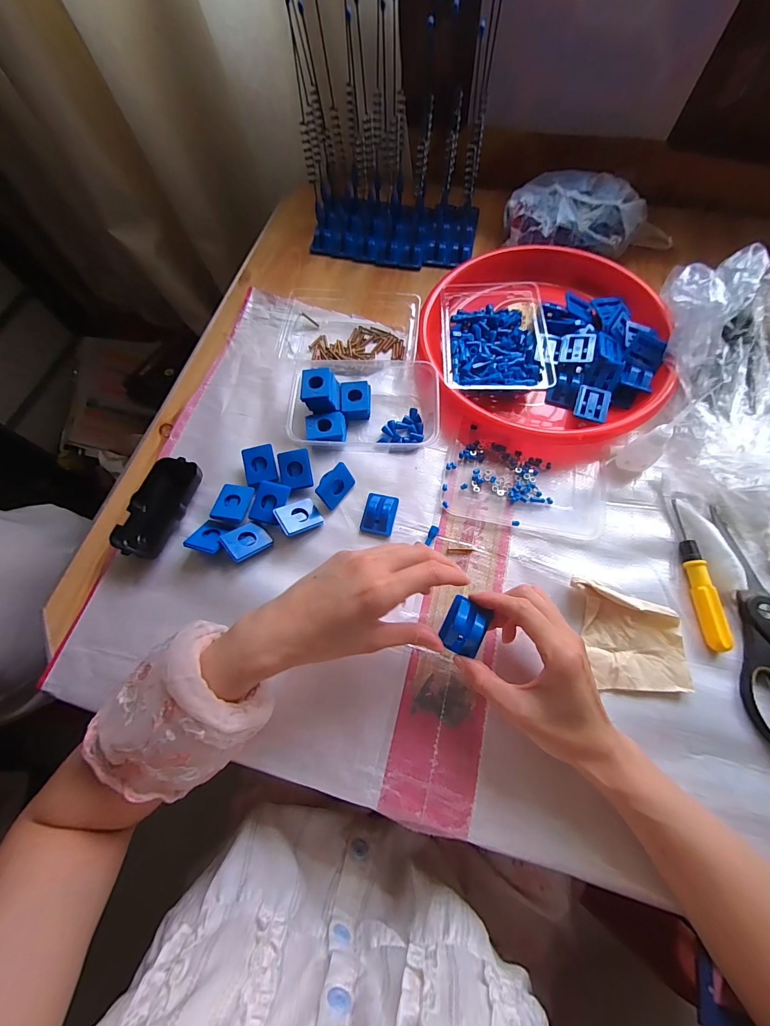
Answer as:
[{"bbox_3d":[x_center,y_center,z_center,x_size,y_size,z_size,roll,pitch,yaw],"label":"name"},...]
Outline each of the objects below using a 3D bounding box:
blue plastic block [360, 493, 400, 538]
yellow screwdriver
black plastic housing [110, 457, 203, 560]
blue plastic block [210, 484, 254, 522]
[{"bbox_3d":[-0.006,0.001,0.395,0.034,0.012,0.044,12,71,6],"label":"blue plastic block"},{"bbox_3d":[0.299,0.056,0.352,0.017,0.017,0.139,1,70,2],"label":"yellow screwdriver"},{"bbox_3d":[-0.240,-0.007,0.391,0.052,0.024,0.107,15,70,8],"label":"black plastic housing"},{"bbox_3d":[-0.162,-0.012,0.393,0.035,0.010,0.041,6,69,5],"label":"blue plastic block"}]

